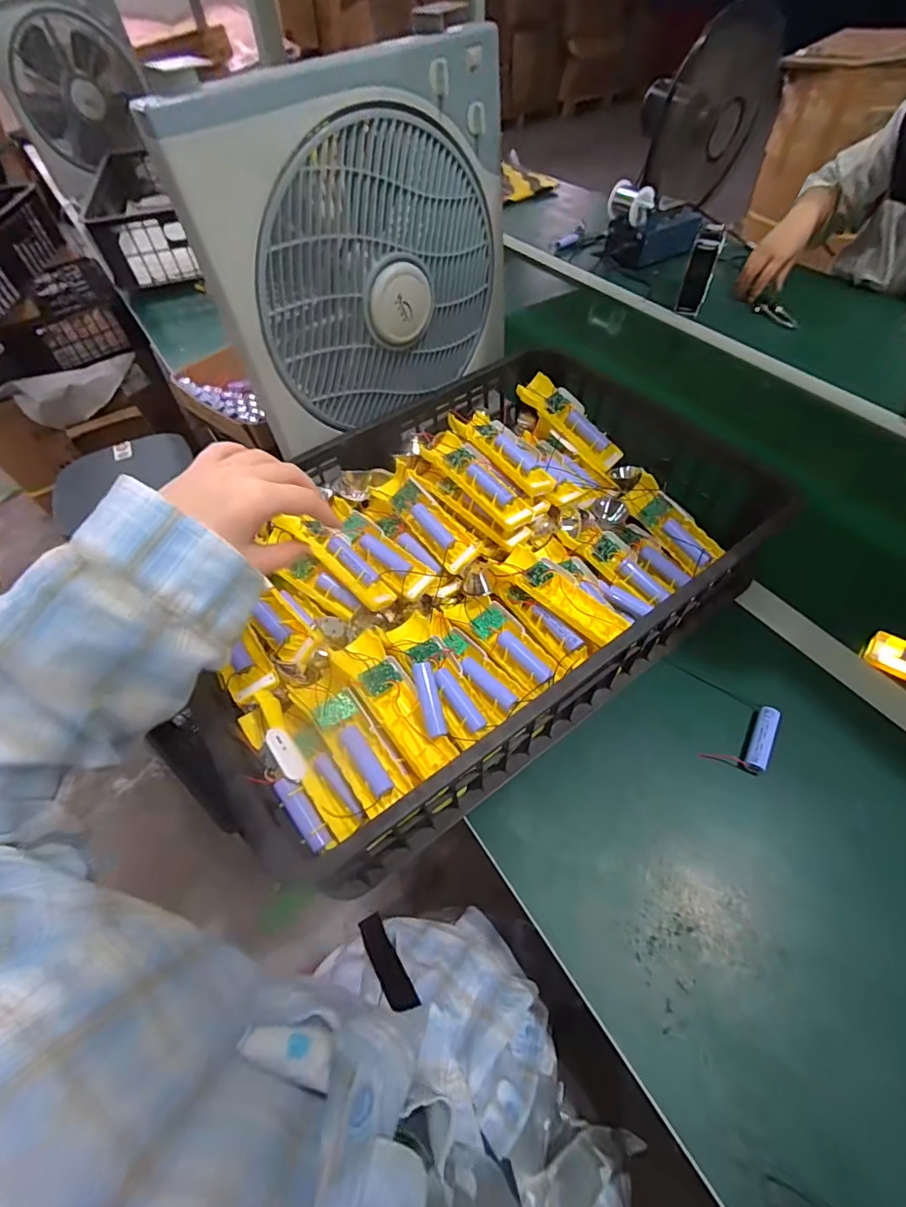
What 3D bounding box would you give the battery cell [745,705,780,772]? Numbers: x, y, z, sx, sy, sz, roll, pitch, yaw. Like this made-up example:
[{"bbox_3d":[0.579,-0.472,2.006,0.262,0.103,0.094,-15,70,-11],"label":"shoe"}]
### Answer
[{"bbox_3d":[0.298,0.129,0.478,0.017,0.021,0.067,24,60,19],"label":"battery cell"}]

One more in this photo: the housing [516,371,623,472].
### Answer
[{"bbox_3d":[0.156,-0.242,0.653,0.054,0.023,0.160,-38,81,-21],"label":"housing"}]

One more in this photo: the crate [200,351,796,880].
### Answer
[{"bbox_3d":[0.019,-0.050,0.551,0.580,0.121,0.389,-33,59,-18],"label":"crate"}]

